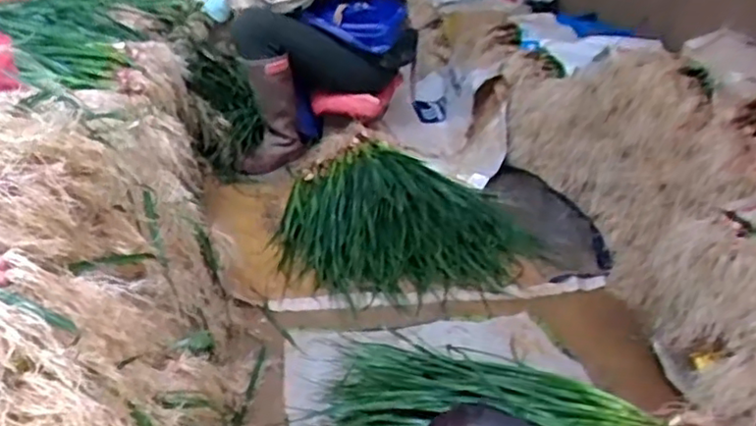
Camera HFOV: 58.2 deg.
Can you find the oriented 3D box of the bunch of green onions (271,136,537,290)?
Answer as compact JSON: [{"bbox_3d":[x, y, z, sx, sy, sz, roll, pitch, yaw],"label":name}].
[{"bbox_3d":[0.049,-0.029,1.643,0.593,0.142,0.595,-2,30,-12],"label":"bunch of green onions"}]

